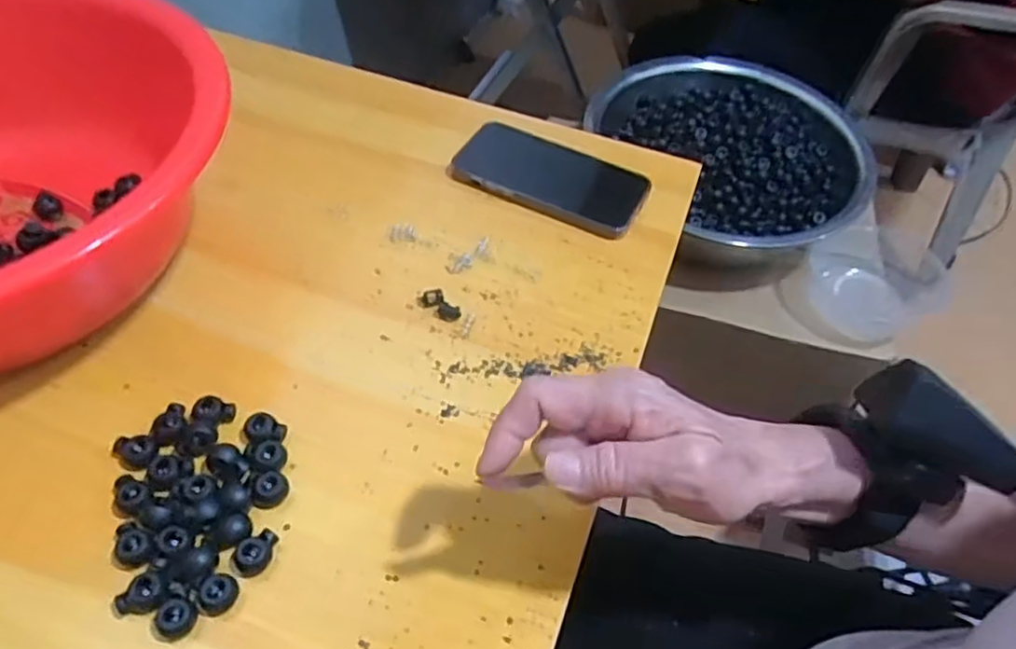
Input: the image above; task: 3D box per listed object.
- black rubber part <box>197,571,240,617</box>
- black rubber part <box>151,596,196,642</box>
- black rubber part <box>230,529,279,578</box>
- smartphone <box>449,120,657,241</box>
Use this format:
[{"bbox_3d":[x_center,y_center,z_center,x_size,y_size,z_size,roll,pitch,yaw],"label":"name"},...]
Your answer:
[{"bbox_3d":[-0.139,0.129,0.330,0.019,0.010,0.015,-33,62,-27],"label":"black rubber part"},{"bbox_3d":[-0.155,0.138,0.322,0.018,0.011,0.016,-26,59,-23],"label":"black rubber part"},{"bbox_3d":[-0.126,0.113,0.344,0.016,0.011,0.023,15,52,6],"label":"black rubber part"},{"bbox_3d":[0.034,-0.118,0.547,0.148,0.011,0.077,23,53,13],"label":"smartphone"}]

